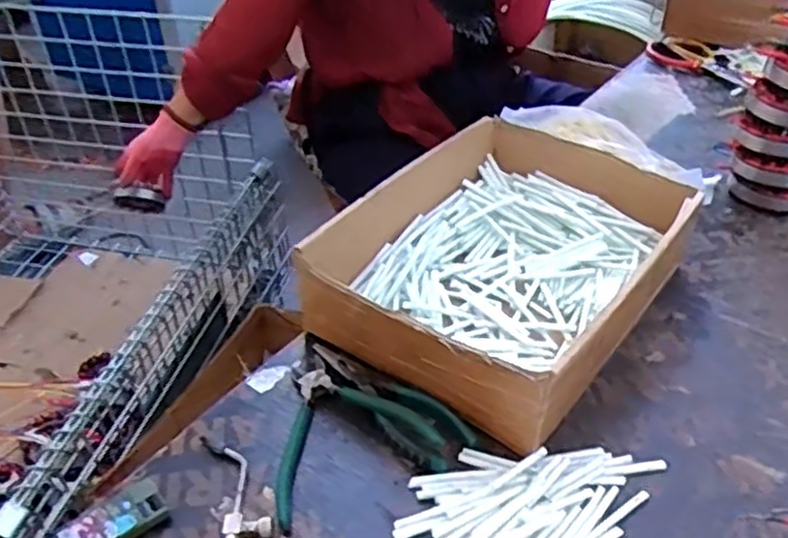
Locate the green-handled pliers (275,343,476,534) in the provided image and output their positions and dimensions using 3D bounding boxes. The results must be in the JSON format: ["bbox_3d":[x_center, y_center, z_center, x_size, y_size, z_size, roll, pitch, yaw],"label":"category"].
[{"bbox_3d":[-0.026,0.108,0.557,0.148,0.028,0.156,-10,39,-12],"label":"green-handled pliers"}]

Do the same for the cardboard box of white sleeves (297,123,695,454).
[{"bbox_3d":[0.113,-0.014,0.667,0.245,0.089,0.348,25,45,30],"label":"cardboard box of white sleeves"}]

